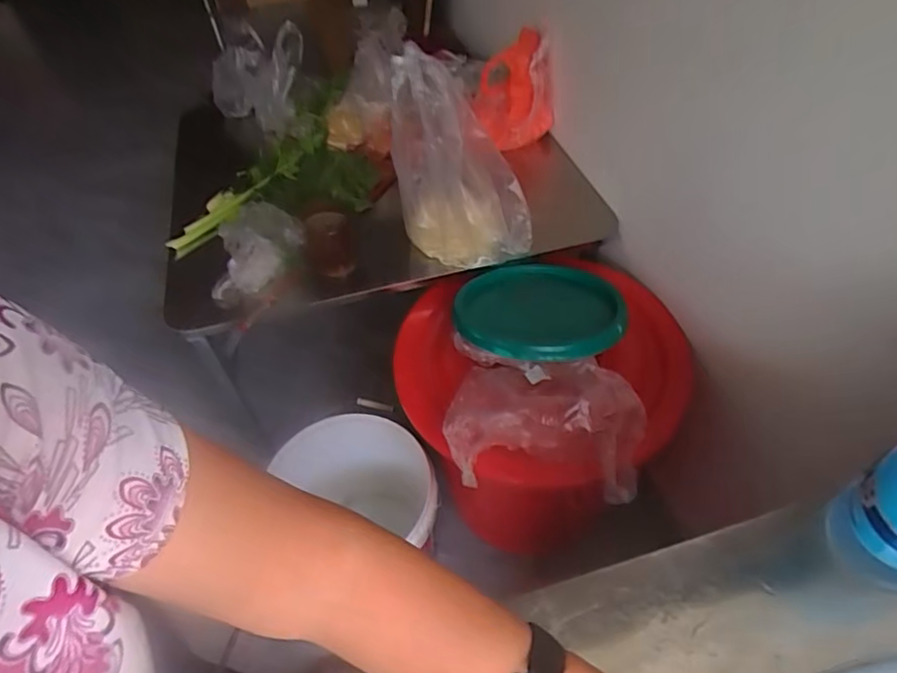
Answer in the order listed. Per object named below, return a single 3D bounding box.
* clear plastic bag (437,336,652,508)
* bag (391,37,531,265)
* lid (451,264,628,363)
[{"bbox_3d":[0.139,0.110,0.844,0.279,0.106,0.206,7,49,7],"label":"clear plastic bag"},{"bbox_3d":[0.025,-0.273,0.971,0.238,0.382,0.106,4,48,5],"label":"bag"},{"bbox_3d":[0.153,-0.057,0.976,0.286,0.045,0.287,0,31,17],"label":"lid"}]

